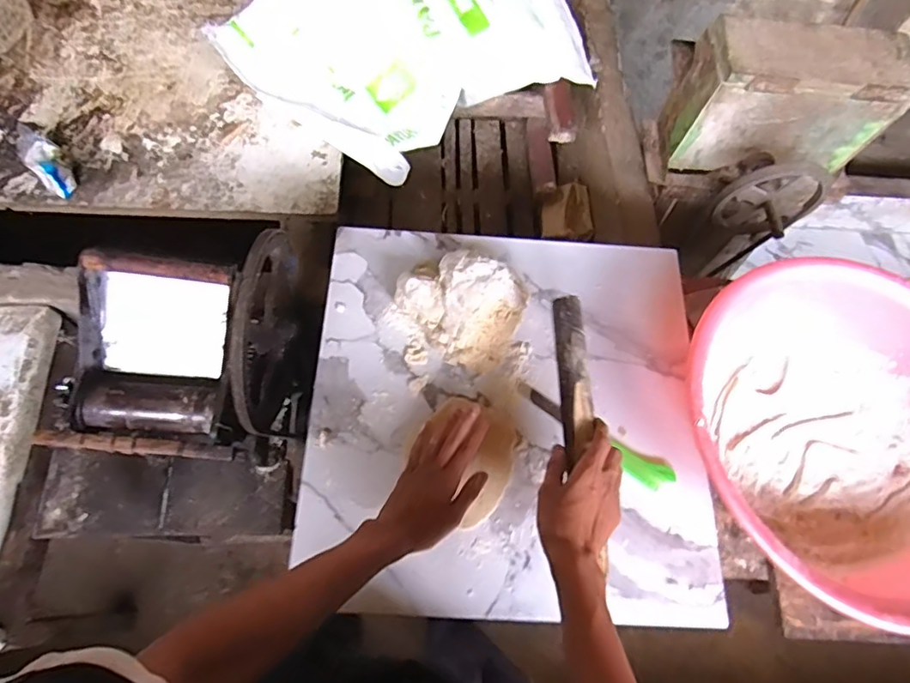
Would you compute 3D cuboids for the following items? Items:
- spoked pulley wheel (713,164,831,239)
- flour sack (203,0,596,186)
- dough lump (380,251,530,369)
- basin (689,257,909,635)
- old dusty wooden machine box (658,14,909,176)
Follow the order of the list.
[{"bbox_3d":[0.601,-0.247,1.056,0.211,0.200,0.074,8,68,-32],"label":"spoked pulley wheel"},{"bbox_3d":[-0.065,-0.594,1.088,0.669,0.201,0.419,-35,76,-18],"label":"flour sack"},{"bbox_3d":[-0.001,-0.040,0.710,0.164,0.067,0.153,2,68,-5],"label":"dough lump"},{"bbox_3d":[0.462,0.117,0.661,0.400,0.134,0.387,3,68,-6],"label":"basin"},{"bbox_3d":[0.590,-0.437,1.005,0.343,0.221,0.130,3,68,-6],"label":"old dusty wooden machine box"}]

